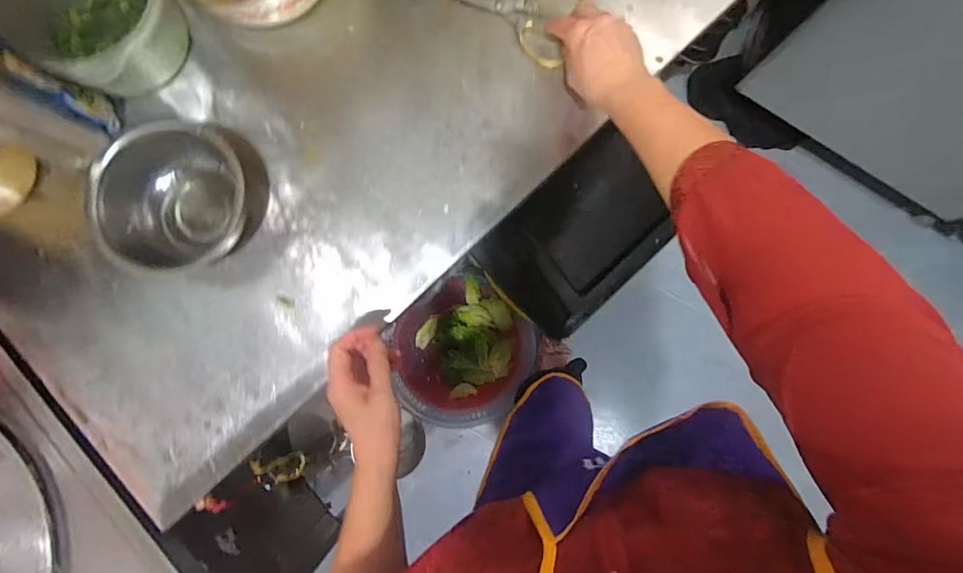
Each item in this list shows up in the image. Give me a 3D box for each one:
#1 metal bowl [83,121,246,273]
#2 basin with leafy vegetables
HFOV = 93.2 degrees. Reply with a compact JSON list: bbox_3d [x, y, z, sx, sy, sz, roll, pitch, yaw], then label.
[{"bbox_3d":[-0.330,-0.093,0.496,0.164,0.074,0.135,-16,85,-1],"label":"metal bowl"},{"bbox_3d":[-0.046,0.157,1.056,0.314,0.140,0.336,0,85,2],"label":"basin with leafy vegetables"}]

